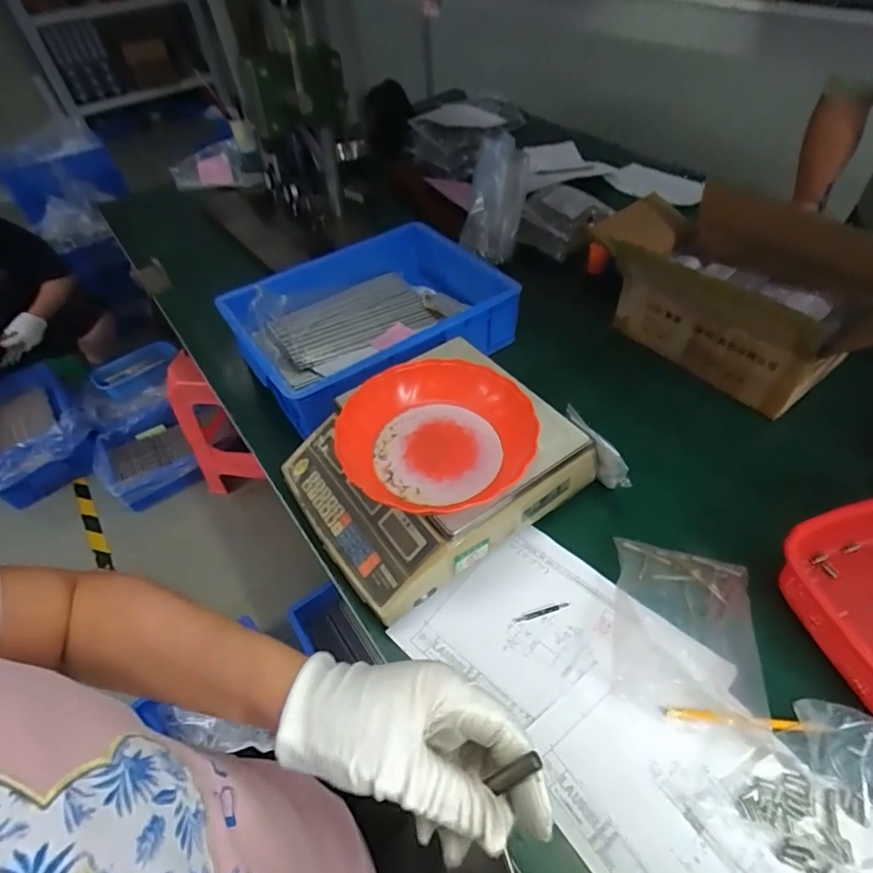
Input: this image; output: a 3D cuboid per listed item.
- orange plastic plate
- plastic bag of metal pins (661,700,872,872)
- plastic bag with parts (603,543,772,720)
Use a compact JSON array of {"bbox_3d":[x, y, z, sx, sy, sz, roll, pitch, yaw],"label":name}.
[{"bbox_3d":[-0.003,-0.001,0.566,0.205,0.066,0.189,-2,50,3],"label":"orange plastic plate"},{"bbox_3d":[0.310,0.301,0.409,0.164,0.073,0.144,28,57,25],"label":"plastic bag of metal pins"},{"bbox_3d":[0.265,0.204,0.536,0.141,0.013,0.177,9,51,13],"label":"plastic bag with parts"}]

